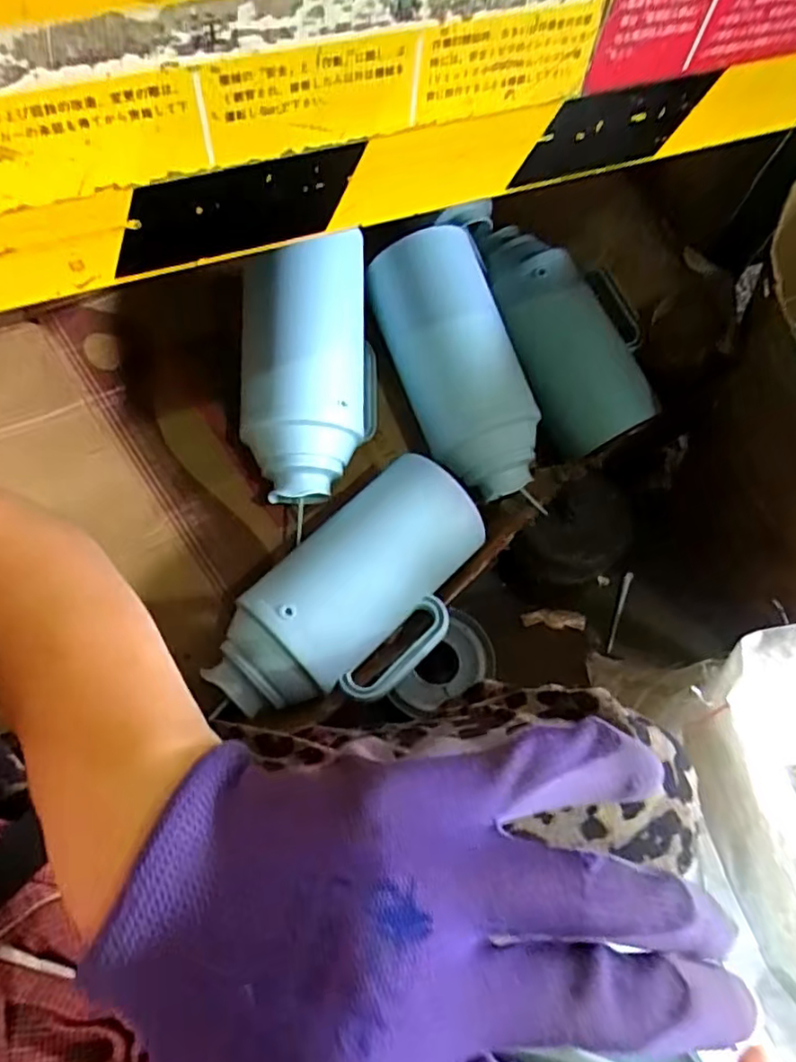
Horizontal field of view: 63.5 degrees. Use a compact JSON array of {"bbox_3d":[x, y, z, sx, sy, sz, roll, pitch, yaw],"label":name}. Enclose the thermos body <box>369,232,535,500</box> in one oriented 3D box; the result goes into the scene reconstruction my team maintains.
[{"bbox_3d":[0.081,-0.210,0.808,0.136,0.117,0.345,-23,89,-15],"label":"thermos body"}]

